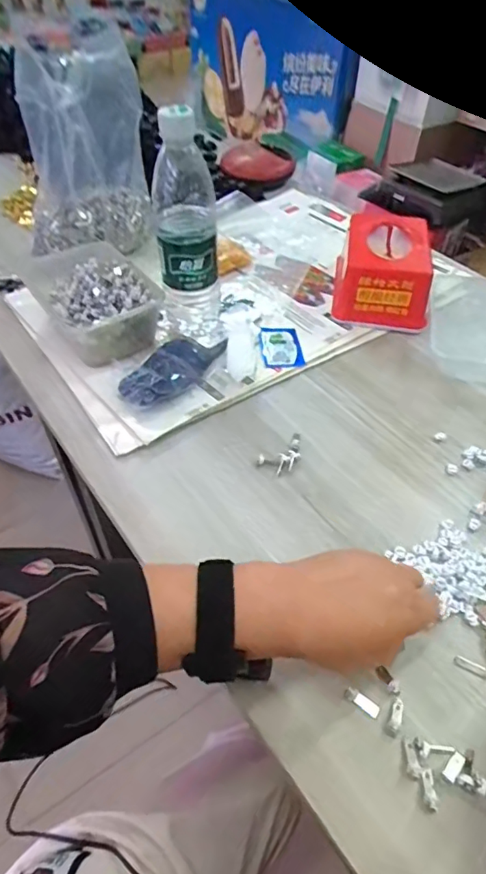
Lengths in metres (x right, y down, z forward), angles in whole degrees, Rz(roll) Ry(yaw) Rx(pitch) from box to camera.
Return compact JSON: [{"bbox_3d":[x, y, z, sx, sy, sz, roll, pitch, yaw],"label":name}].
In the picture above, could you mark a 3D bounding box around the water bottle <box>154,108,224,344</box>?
[{"bbox_3d":[-0.056,-0.200,0.518,0.069,0.216,0.058,-3,48,-4],"label":"water bottle"}]

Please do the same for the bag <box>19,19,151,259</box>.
[{"bbox_3d":[-0.180,-0.324,0.598,0.055,0.201,0.146,30,54,24],"label":"bag"}]

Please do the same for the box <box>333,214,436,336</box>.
[{"bbox_3d":[0.172,-0.209,0.638,0.108,0.080,0.139,7,48,5],"label":"box"}]

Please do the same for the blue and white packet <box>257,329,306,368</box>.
[{"bbox_3d":[0.042,-0.103,0.589,0.047,0.007,0.064,-7,48,-8],"label":"blue and white packet"}]

